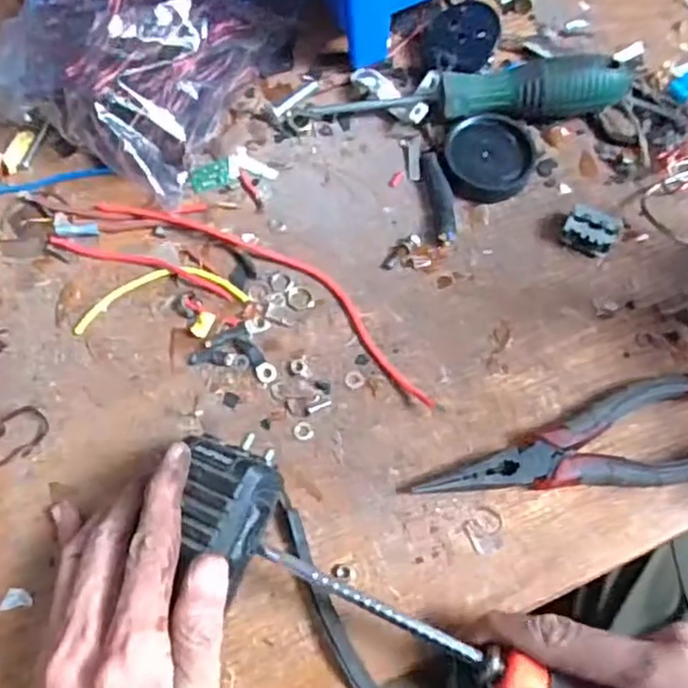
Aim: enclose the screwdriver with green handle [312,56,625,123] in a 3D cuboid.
[{"bbox_3d":[0.073,-0.144,0.399,0.180,0.034,0.029,-4,71,-1],"label":"screwdriver with green handle"}]

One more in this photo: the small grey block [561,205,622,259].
[{"bbox_3d":[0.138,-0.063,0.377,0.028,0.017,0.020,27,73,9],"label":"small grey block"}]

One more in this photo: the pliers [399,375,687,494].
[{"bbox_3d":[0.112,0.053,0.337,0.154,0.017,0.050,-11,71,-4],"label":"pliers"}]

